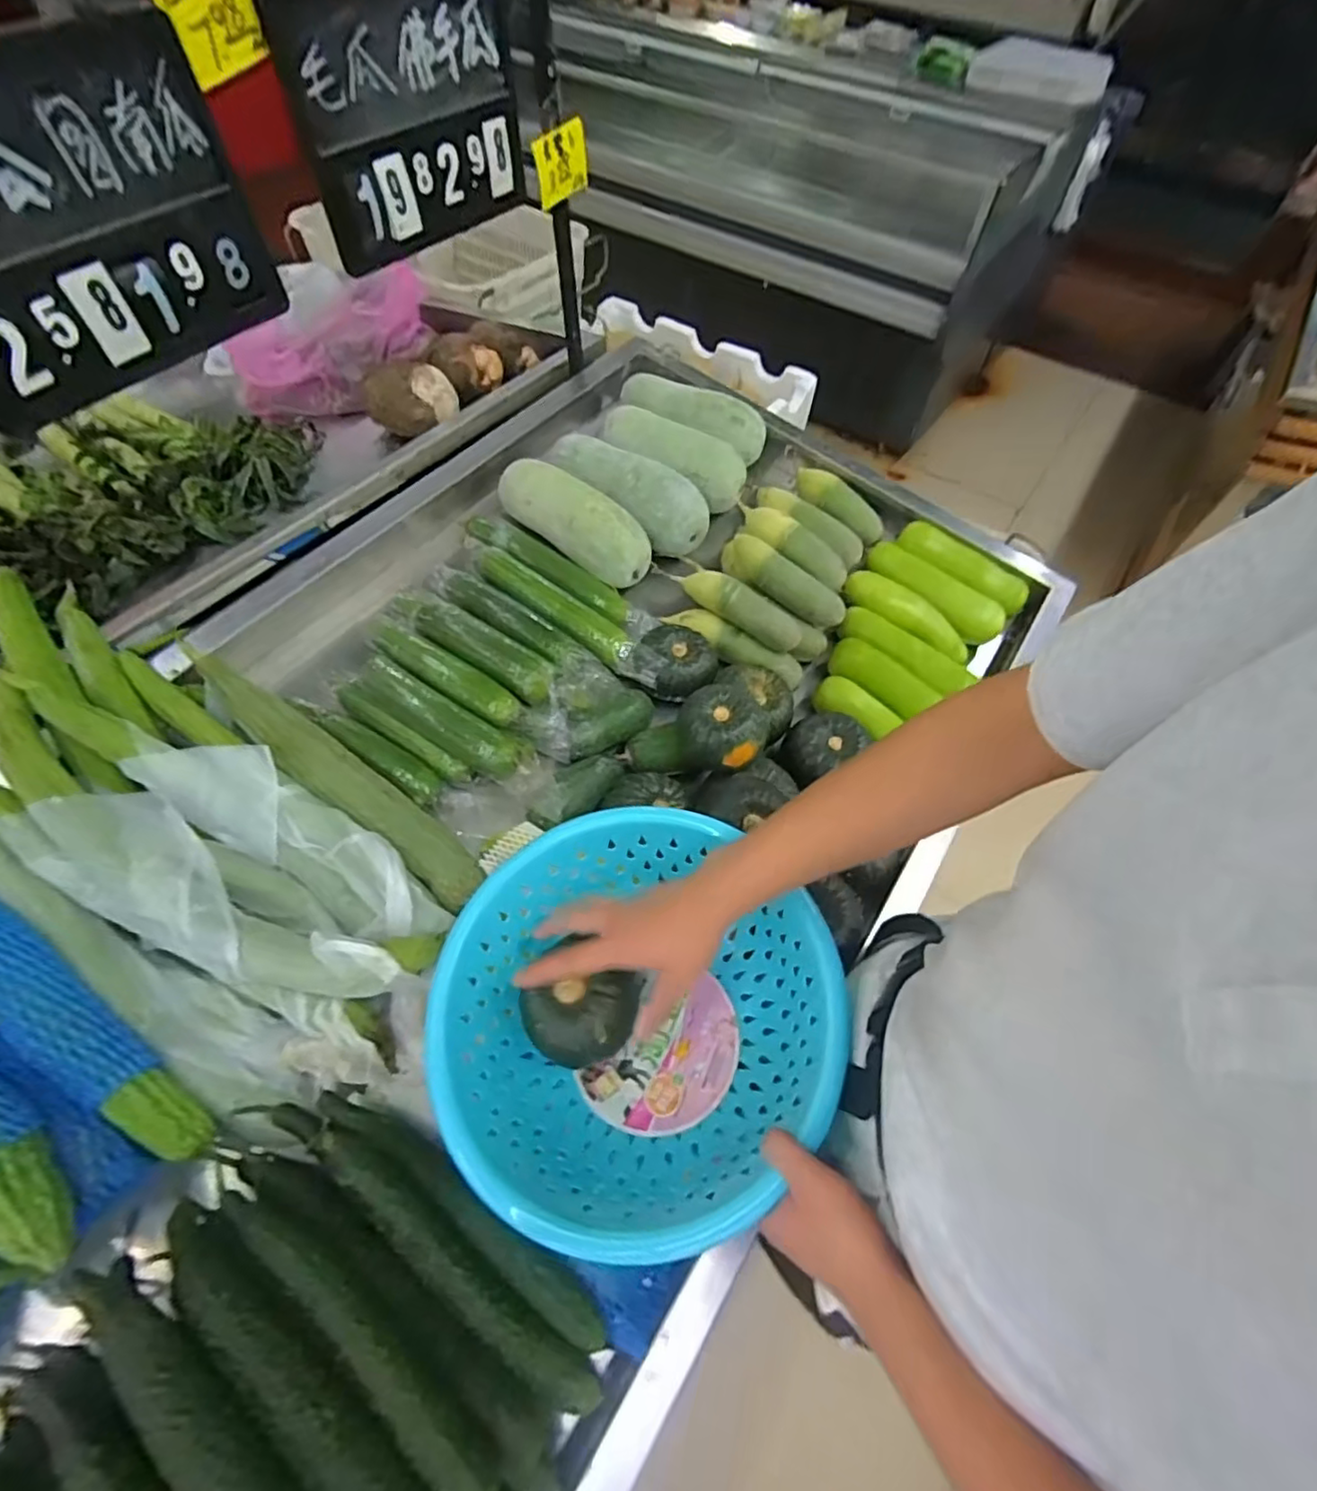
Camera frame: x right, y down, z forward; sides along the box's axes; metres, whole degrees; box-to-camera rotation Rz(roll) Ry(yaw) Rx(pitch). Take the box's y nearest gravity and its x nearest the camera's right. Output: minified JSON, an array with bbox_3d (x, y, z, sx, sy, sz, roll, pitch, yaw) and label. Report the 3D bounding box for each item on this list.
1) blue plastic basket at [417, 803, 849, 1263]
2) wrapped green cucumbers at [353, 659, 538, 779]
[{"bbox_3d":[-0.028,0.223,0.527,0.292,0.118,0.304,1,58,-2],"label":"blue plastic basket"},{"bbox_3d":[-0.249,-0.030,0.724,0.223,0.052,0.060,25,60,12],"label":"wrapped green cucumbers"}]

